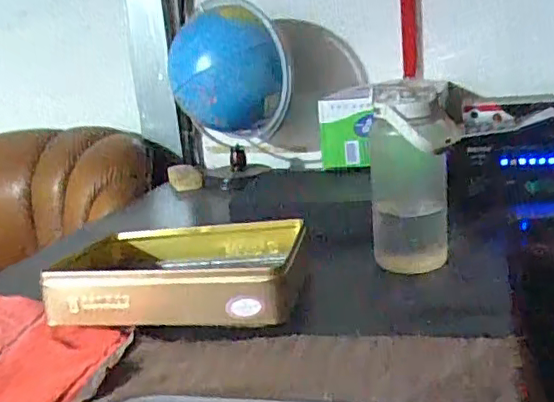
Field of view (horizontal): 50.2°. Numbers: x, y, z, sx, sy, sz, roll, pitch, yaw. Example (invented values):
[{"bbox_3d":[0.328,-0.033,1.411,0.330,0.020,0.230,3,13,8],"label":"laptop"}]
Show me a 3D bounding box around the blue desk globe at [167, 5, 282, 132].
[{"bbox_3d":[-0.119,-0.257,1.409,0.258,0.375,0.238,-7,16,-5],"label":"blue desk globe"}]

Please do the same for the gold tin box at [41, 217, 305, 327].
[{"bbox_3d":[-0.133,0.089,0.754,0.319,0.072,0.208,-3,16,11],"label":"gold tin box"}]

